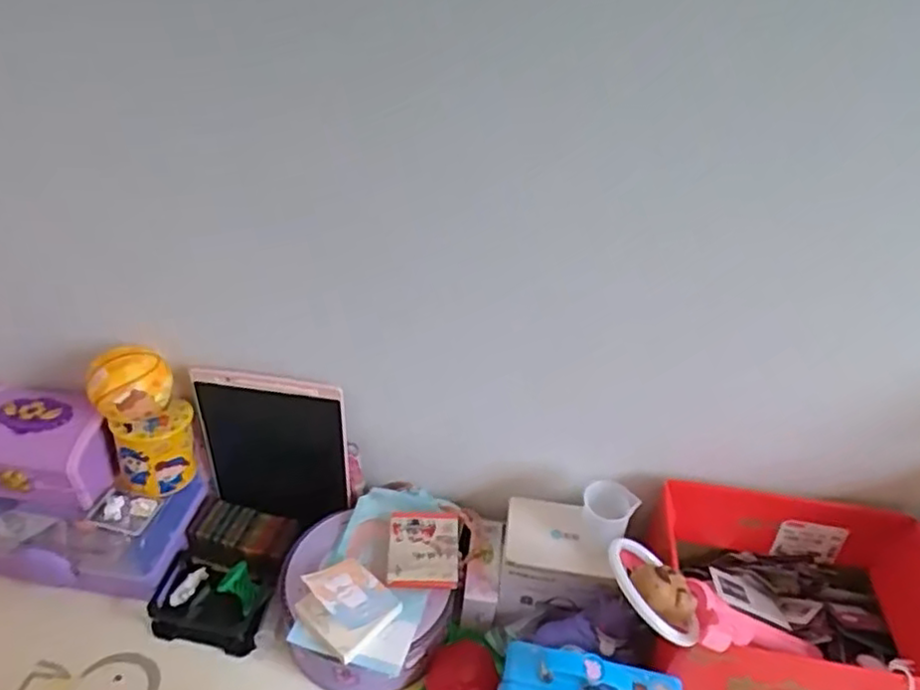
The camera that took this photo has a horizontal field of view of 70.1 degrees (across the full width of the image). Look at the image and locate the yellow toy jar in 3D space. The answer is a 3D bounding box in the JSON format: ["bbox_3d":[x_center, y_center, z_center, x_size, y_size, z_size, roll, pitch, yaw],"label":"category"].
[{"bbox_3d":[-0.386,0.096,0.812,0.092,0.175,0.079,-18,42,-24],"label":"yellow toy jar"}]

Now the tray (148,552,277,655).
[{"bbox_3d":[-0.313,0.324,0.841,0.145,0.055,0.102,9,38,8],"label":"tray"}]

